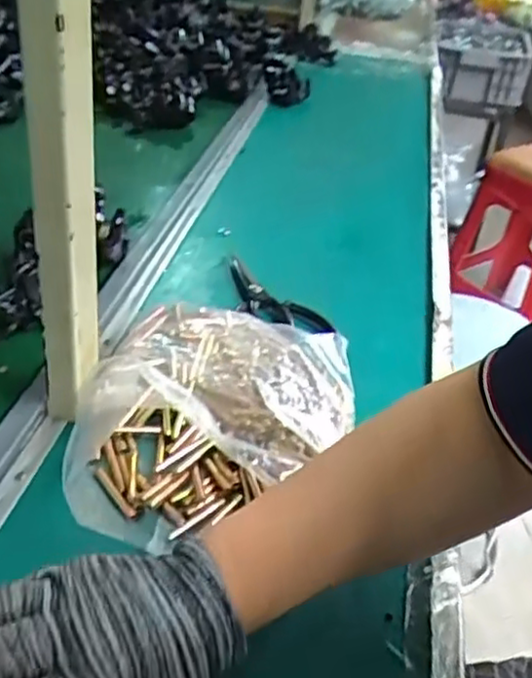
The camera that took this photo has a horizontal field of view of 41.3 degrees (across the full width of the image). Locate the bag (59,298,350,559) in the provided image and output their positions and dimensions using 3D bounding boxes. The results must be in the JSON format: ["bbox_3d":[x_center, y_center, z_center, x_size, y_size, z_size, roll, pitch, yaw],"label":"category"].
[{"bbox_3d":[-0.029,0.050,0.502,0.186,0.050,0.223,8,34,-1],"label":"bag"}]

